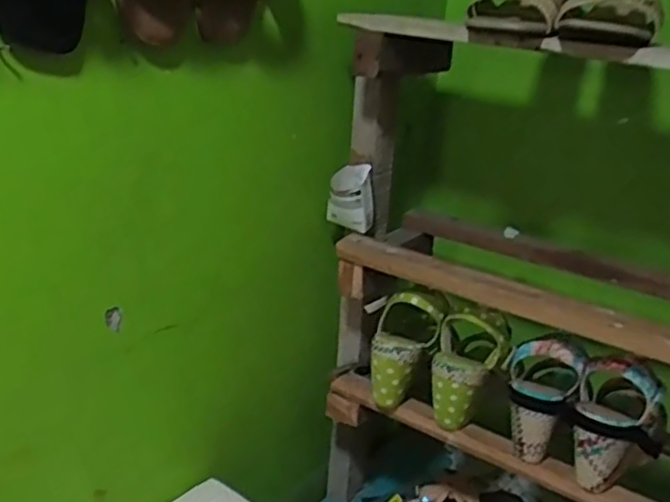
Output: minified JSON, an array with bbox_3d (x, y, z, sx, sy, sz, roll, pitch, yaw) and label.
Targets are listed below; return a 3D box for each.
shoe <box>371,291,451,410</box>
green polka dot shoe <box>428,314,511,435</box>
[{"bbox_3d":[0.080,0.115,0.895,0.082,0.153,0.062,19,-15,34],"label":"shoe"},{"bbox_3d":[0.148,0.134,0.842,0.079,0.141,0.059,18,-15,34],"label":"green polka dot shoe"}]

